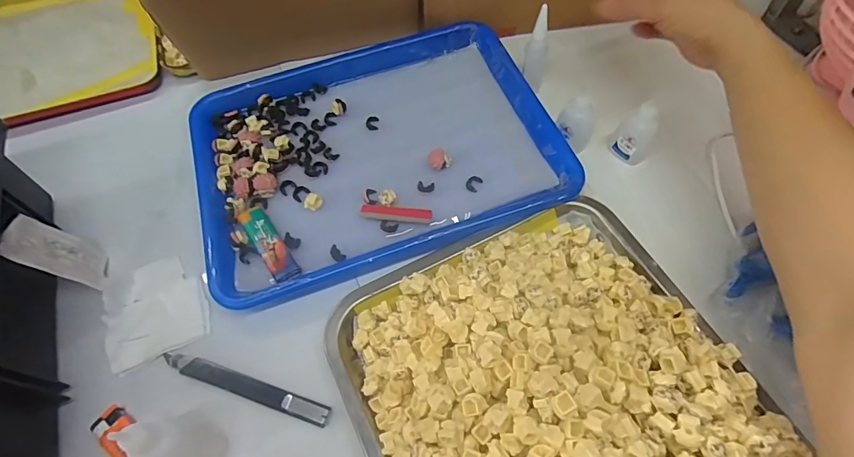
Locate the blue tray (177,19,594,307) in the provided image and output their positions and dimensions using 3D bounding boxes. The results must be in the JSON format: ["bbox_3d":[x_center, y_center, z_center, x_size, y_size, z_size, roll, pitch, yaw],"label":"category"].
[{"bbox_3d":[-0.051,-0.082,0.430,0.330,0.021,0.257,-19,62,-6],"label":"blue tray"}]

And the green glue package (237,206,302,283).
[{"bbox_3d":[-0.138,0.011,0.383,0.022,0.006,0.085,-33,64,-13],"label":"green glue package"}]

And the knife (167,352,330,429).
[{"bbox_3d":[-0.139,0.119,0.336,0.138,0.007,0.015,15,64,12],"label":"knife"}]

